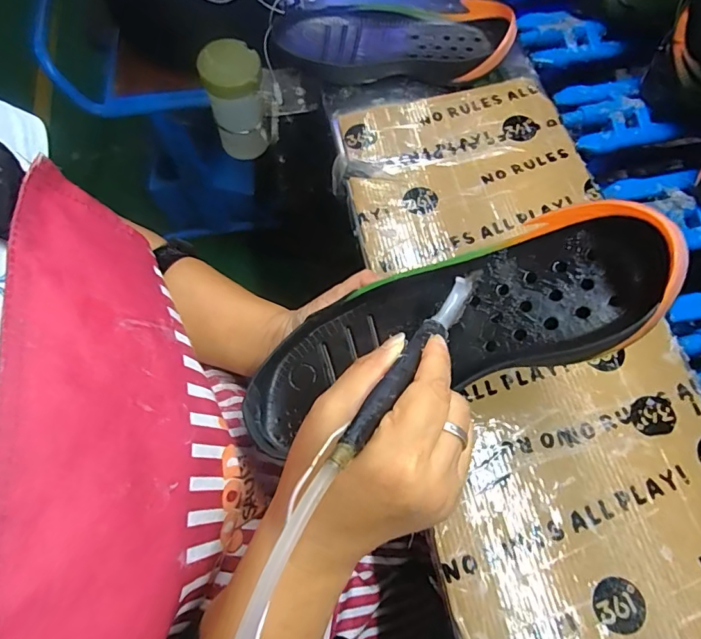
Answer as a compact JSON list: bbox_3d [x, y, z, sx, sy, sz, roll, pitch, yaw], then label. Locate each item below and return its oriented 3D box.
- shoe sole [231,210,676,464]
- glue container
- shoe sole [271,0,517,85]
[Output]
[{"bbox_3d":[0.050,0.008,0.284,0.259,0.044,0.093,-19,65,18],"label":"shoe sole"},{"bbox_3d":[-0.146,-0.286,0.611,0.075,0.131,0.071,-12,67,-3],"label":"glue container"},{"bbox_3d":[0.043,-0.312,0.519,0.259,0.046,0.101,3,67,4],"label":"shoe sole"}]

